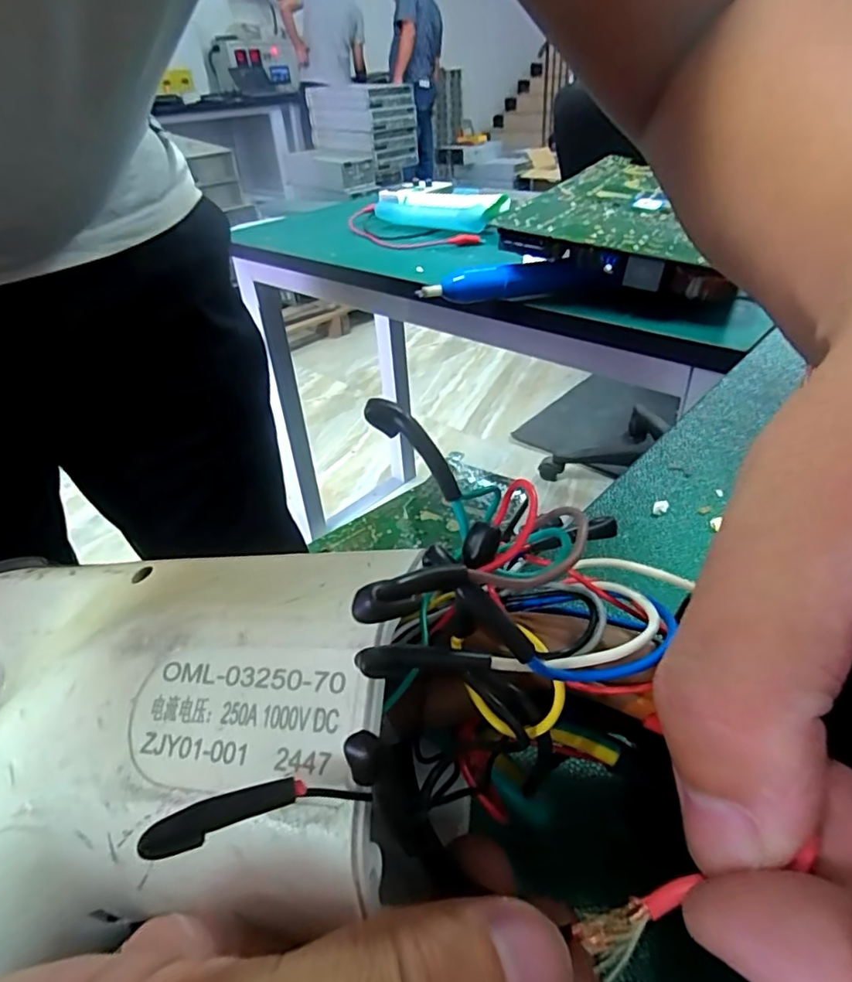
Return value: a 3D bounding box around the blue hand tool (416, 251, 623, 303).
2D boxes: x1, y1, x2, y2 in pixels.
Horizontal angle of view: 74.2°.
[{"bbox_3d":[0.073,-0.179,0.484,0.191,0.031,0.025,6,36,34],"label":"blue hand tool"}]

